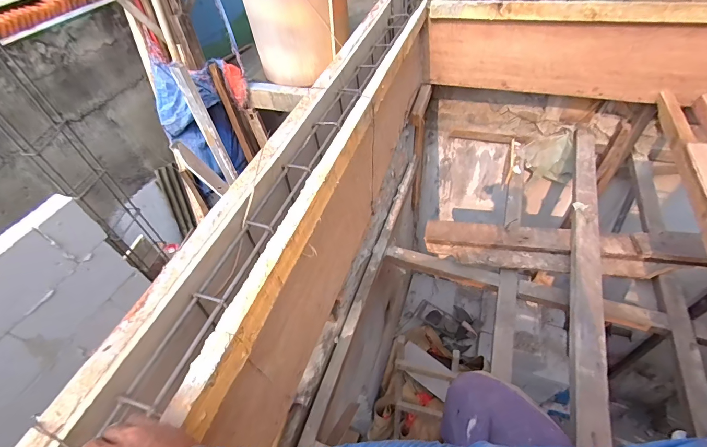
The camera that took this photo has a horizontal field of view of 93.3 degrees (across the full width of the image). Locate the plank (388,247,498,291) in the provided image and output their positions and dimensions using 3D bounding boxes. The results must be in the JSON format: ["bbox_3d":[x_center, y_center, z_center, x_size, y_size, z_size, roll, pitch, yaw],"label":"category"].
[{"bbox_3d":[0.330,0.169,1.264,0.403,0.057,0.059,13,51,18],"label":"plank"}]

